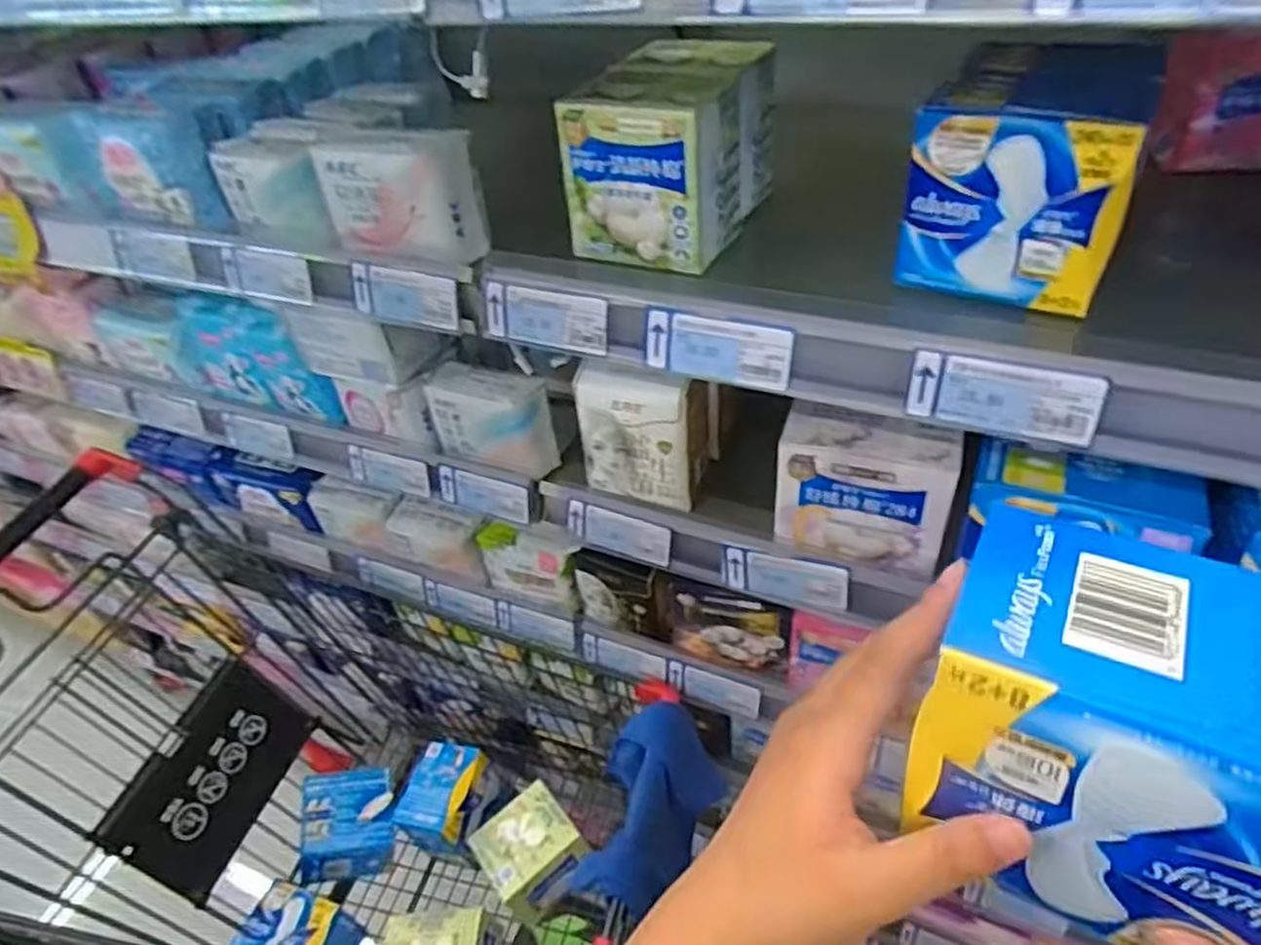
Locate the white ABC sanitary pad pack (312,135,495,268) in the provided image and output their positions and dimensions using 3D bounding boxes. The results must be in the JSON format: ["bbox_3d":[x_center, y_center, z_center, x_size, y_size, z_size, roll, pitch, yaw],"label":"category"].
[{"bbox_3d":[-0.167,-0.199,0.563,0.113,0.084,0.049,11,46,20],"label":"white ABC sanitary pad pack"}]

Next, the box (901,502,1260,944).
[{"bbox_3d":[0.151,0.074,0.237,0.106,0.077,0.084,19,49,26],"label":"box"}]

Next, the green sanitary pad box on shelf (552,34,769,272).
[{"bbox_3d":[0.030,-0.226,0.551,0.099,0.102,0.141,14,47,22],"label":"green sanitary pad box on shelf"}]

